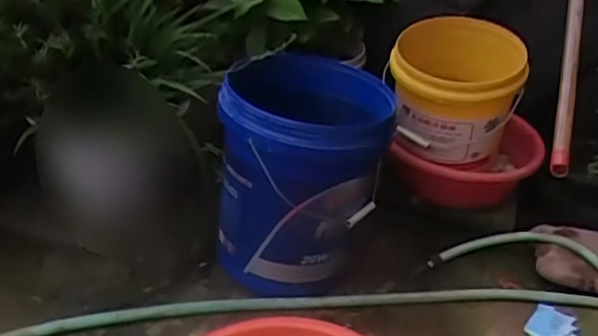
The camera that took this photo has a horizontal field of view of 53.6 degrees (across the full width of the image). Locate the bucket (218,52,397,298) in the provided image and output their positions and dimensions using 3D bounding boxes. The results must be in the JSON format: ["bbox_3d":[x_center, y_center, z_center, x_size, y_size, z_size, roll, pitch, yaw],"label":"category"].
[{"bbox_3d":[0.008,0.014,1.106,0.279,0.378,0.297,6,30,-3],"label":"bucket"}]

